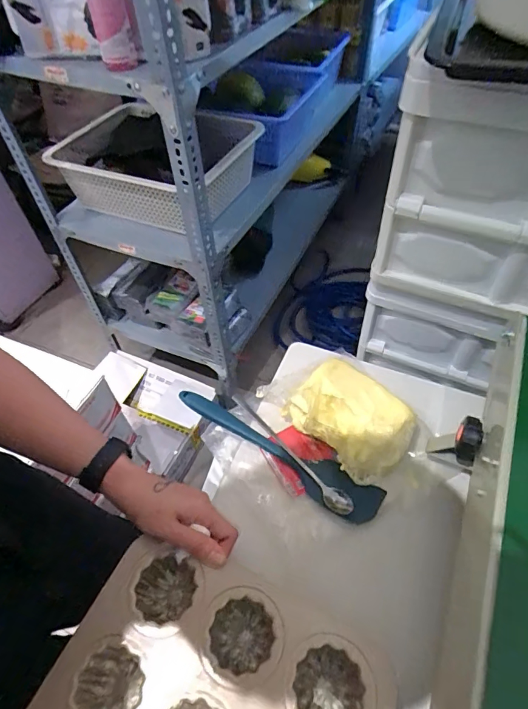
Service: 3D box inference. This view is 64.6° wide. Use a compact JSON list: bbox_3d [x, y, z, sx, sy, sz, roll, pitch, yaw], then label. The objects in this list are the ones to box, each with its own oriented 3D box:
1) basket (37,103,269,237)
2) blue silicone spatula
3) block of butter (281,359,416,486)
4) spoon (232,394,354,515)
[{"bbox_3d":[-0.235,-0.470,1.057,0.408,0.184,0.372,22,57,19],"label":"basket"},{"bbox_3d":[0.006,0.108,0.488,0.270,0.034,0.049,26,59,21],"label":"blue silicone spatula"},{"bbox_3d":[0.100,0.076,0.482,0.095,0.067,0.135,-36,59,-21],"label":"block of butter"},{"bbox_3d":[0.027,0.107,0.489,0.022,0.024,0.201,-34,58,-20],"label":"spoon"}]

